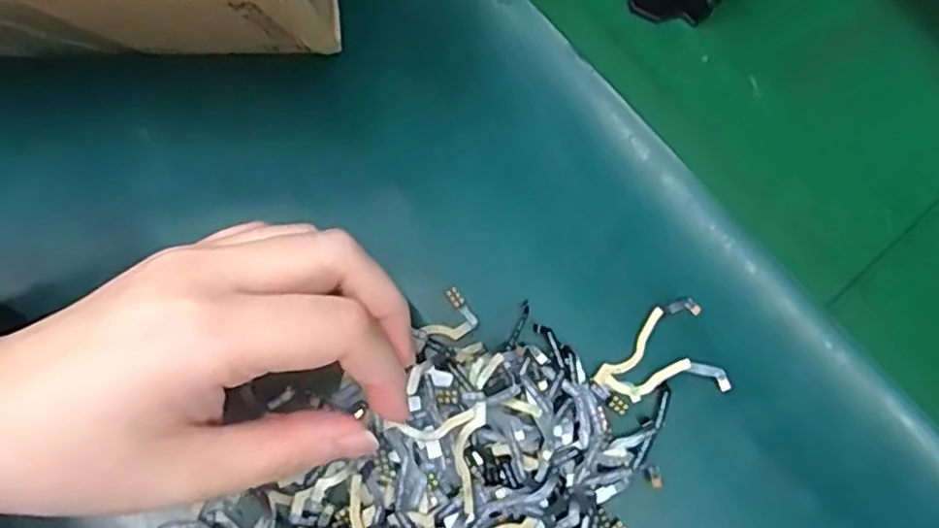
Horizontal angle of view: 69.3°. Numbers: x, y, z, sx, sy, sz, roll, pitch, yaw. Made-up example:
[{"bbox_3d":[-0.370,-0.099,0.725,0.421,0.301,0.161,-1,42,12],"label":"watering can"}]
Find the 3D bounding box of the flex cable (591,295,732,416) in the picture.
[{"bbox_3d":[0.068,0.034,0.254,0.047,0.004,0.036,-14,79,-4],"label":"flex cable"}]

